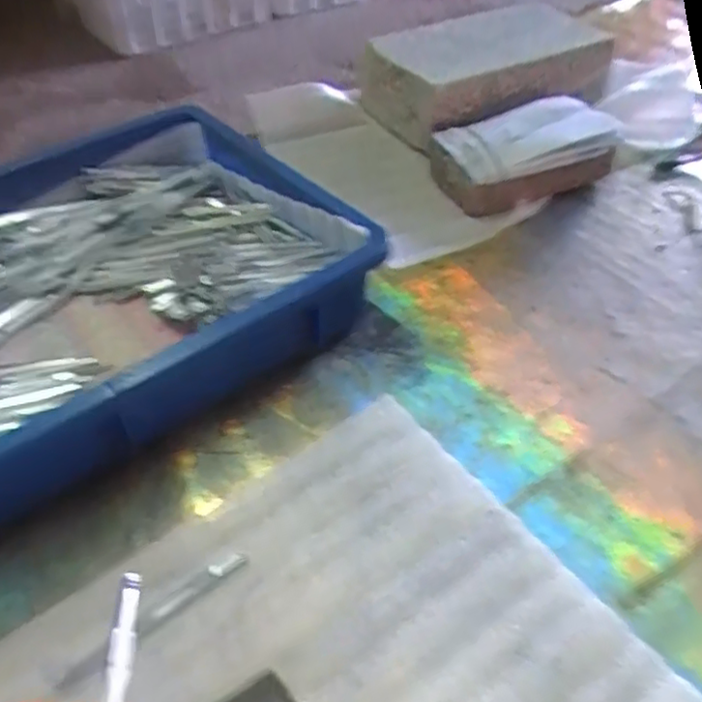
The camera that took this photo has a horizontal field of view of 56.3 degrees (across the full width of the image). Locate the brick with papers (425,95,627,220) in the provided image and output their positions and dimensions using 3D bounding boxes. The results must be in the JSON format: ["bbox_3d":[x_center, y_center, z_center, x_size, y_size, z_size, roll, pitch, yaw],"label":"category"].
[{"bbox_3d":[0.159,-0.189,0.626,0.174,0.055,0.100,-18,47,-16],"label":"brick with papers"}]

